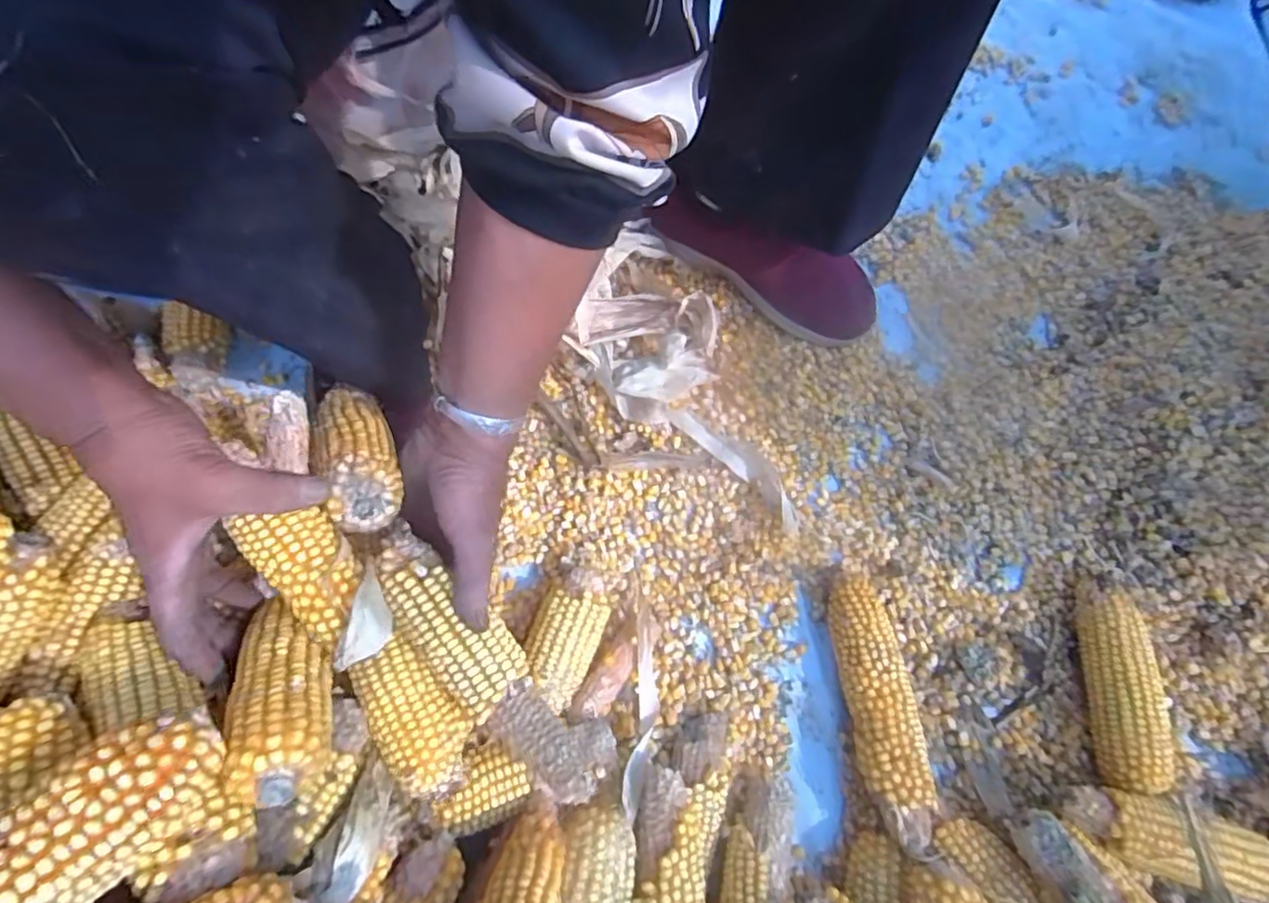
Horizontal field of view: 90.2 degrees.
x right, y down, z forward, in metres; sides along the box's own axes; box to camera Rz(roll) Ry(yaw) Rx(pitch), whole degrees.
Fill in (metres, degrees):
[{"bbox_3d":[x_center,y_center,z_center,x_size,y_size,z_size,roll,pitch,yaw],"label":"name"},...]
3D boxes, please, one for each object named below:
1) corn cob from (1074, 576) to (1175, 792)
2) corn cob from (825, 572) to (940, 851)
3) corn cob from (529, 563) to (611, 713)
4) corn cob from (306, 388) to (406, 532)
[{"bbox_3d":[0.378,0.178,0.492,0.043,0.045,0.153,8,71,1],"label":"corn cob"},{"bbox_3d":[0.184,0.190,0.479,0.049,0.052,0.192,-4,71,-3],"label":"corn cob"},{"bbox_3d":[-0.049,0.144,0.492,0.046,0.053,0.104,18,71,4],"label":"corn cob"},{"bbox_3d":[-0.191,-0.007,0.433,0.047,0.037,0.152,-29,41,-10],"label":"corn cob"}]

